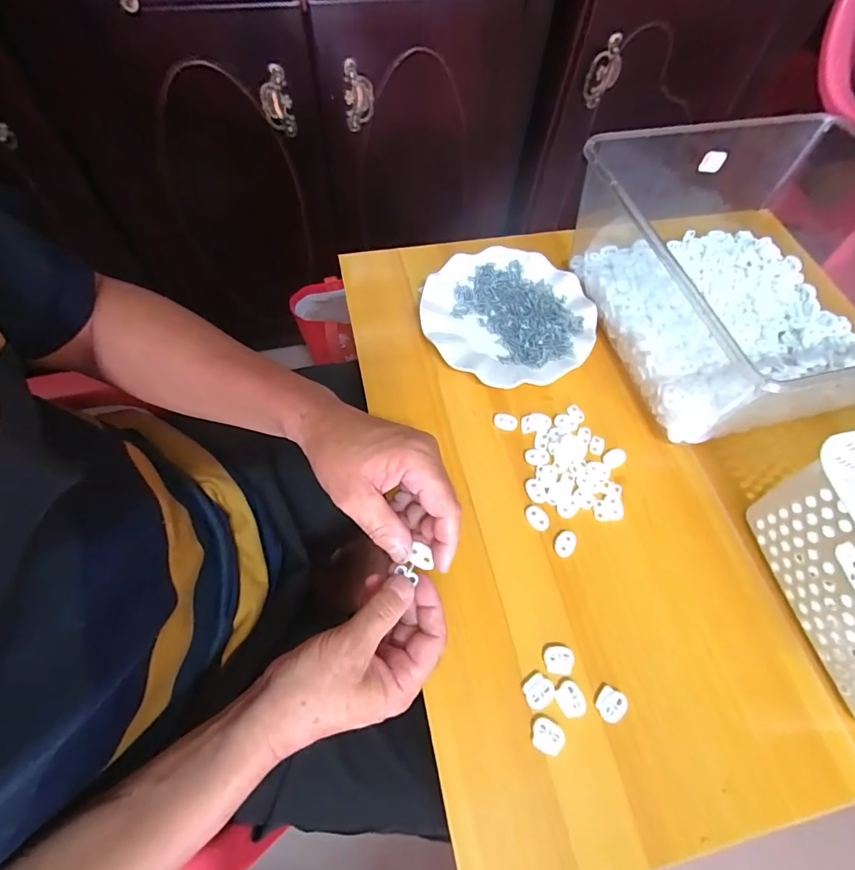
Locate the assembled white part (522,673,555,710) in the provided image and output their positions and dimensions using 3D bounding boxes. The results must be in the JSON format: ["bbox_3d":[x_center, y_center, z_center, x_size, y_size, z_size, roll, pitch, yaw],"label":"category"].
[{"bbox_3d":[0.082,0.189,0.335,0.022,0.004,0.021,-38,70,-21],"label":"assembled white part"}]

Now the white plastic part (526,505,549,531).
[{"bbox_3d":[0.097,0.073,0.400,0.016,0.004,0.024,-36,70,-20],"label":"white plastic part"}]

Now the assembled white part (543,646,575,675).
[{"bbox_3d":[0.100,0.171,0.345,0.022,0.004,0.019,4,62,-1],"label":"assembled white part"}]

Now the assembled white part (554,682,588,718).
[{"bbox_3d":[0.105,0.193,0.332,0.020,0.004,0.023,-31,68,-18],"label":"assembled white part"}]

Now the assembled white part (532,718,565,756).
[{"bbox_3d":[0.085,0.212,0.320,0.022,0.004,0.020,2,62,-3],"label":"assembled white part"}]

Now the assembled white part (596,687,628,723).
[{"bbox_3d":[0.135,0.198,0.334,0.020,0.004,0.022,42,67,17],"label":"assembled white part"}]

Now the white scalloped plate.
[{"bbox_3d":[0.086,-0.127,0.496,0.178,0.024,0.177,2,62,-3],"label":"white scalloped plate"}]

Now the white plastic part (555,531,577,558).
[{"bbox_3d":[0.119,0.093,0.389,0.016,0.004,0.023,29,64,11],"label":"white plastic part"}]

